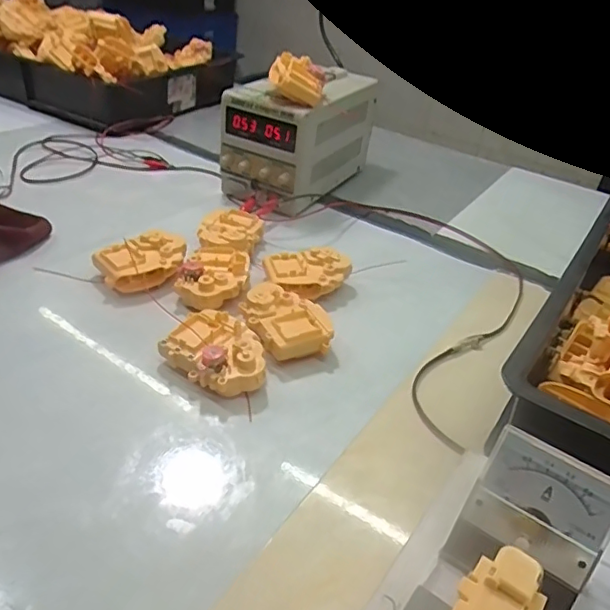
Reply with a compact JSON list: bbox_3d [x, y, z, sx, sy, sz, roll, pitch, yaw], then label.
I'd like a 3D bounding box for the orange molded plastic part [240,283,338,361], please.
[{"bbox_3d":[-0.021,0.018,0.567,0.082,0.038,0.094,-10,39,-23],"label":"orange molded plastic part"}]

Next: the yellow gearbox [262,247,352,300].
[{"bbox_3d":[0.005,-0.034,0.644,0.100,0.039,0.055,-4,37,-15],"label":"yellow gearbox"}]

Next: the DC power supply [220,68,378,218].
[{"bbox_3d":[-0.003,-0.262,0.855,0.127,0.168,0.264,23,38,20],"label":"DC power supply"}]

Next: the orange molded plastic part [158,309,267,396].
[{"bbox_3d":[-0.078,0.046,0.515,0.096,0.039,0.072,22,38,19],"label":"orange molded plastic part"}]

